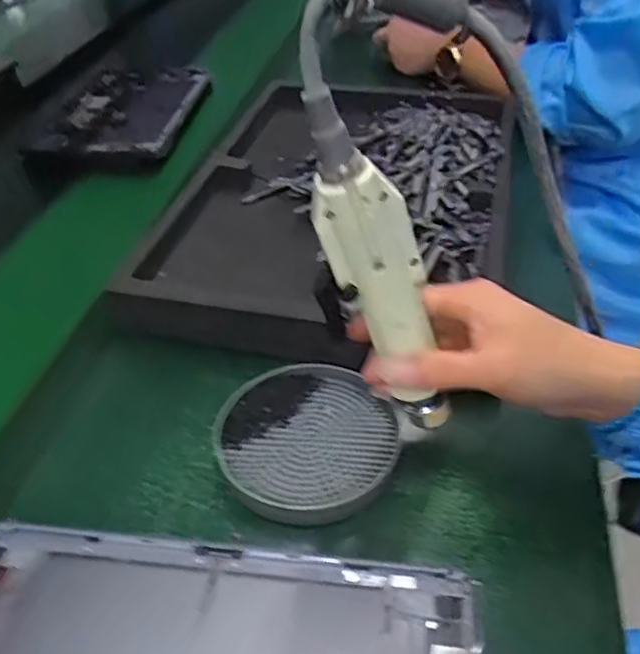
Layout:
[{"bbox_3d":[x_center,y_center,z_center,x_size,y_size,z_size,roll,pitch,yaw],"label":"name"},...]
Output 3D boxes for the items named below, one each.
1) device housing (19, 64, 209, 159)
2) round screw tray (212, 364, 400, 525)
[{"bbox_3d":[-0.235,-0.270,0.806,0.167,0.030,0.268,0,40,8],"label":"device housing"},{"bbox_3d":[-0.008,0.071,0.413,0.110,0.020,0.110,-4,40,3],"label":"round screw tray"}]

